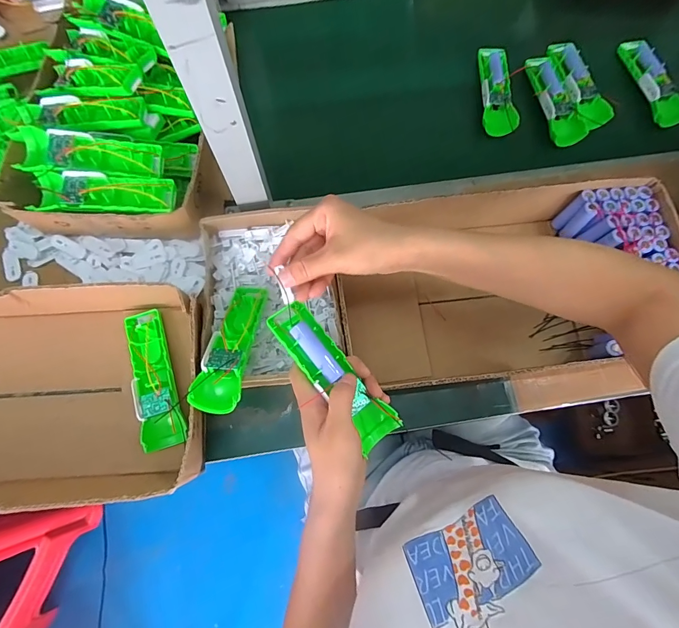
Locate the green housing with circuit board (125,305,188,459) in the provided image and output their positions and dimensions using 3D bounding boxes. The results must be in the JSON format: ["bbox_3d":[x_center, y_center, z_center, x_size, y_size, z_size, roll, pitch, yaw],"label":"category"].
[{"bbox_3d":[-0.224,0.076,0.453,0.048,0.035,0.165,-17,76,-3],"label":"green housing with circuit board"}]

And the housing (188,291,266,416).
[{"bbox_3d":[-0.121,0.028,0.430,0.049,0.025,0.170,6,50,3],"label":"housing"}]

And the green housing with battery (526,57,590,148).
[{"bbox_3d":[0.328,-0.329,0.573,0.043,0.022,0.156,-13,75,-3],"label":"green housing with battery"}]

